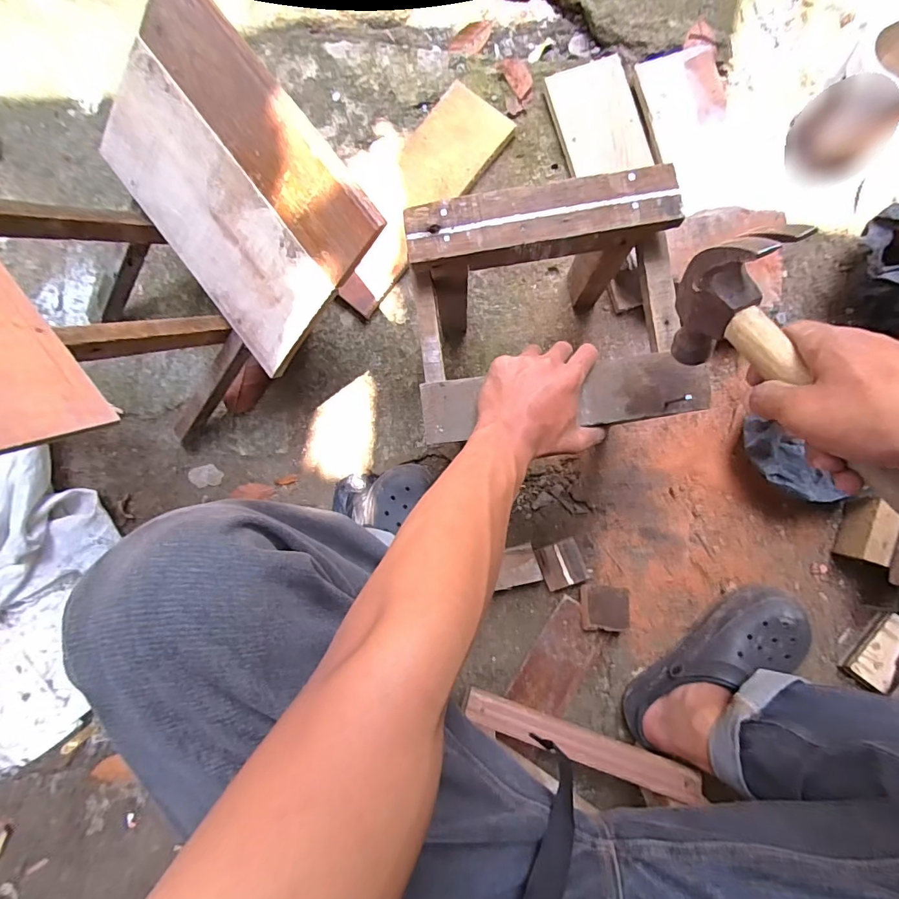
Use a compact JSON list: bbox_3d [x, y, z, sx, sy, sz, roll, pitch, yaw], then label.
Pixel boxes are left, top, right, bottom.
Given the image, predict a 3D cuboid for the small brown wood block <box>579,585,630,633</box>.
[{"bbox_3d":[0.217,0.220,0.660,0.064,0.031,0.057,3,90,4],"label":"small brown wood block"}]

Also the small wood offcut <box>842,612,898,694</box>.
[{"bbox_3d":[0.580,0.269,0.641,0.042,0.033,0.100,26,91,3],"label":"small wood offcut"}]

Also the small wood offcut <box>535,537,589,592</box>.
[{"bbox_3d":[0.161,0.165,0.682,0.058,0.023,0.062,-22,88,3],"label":"small wood offcut"}]

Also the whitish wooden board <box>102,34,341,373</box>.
[{"bbox_3d":[-0.268,-0.261,0.530,0.148,0.008,0.344,-40,86,30],"label":"whitish wooden board"}]

